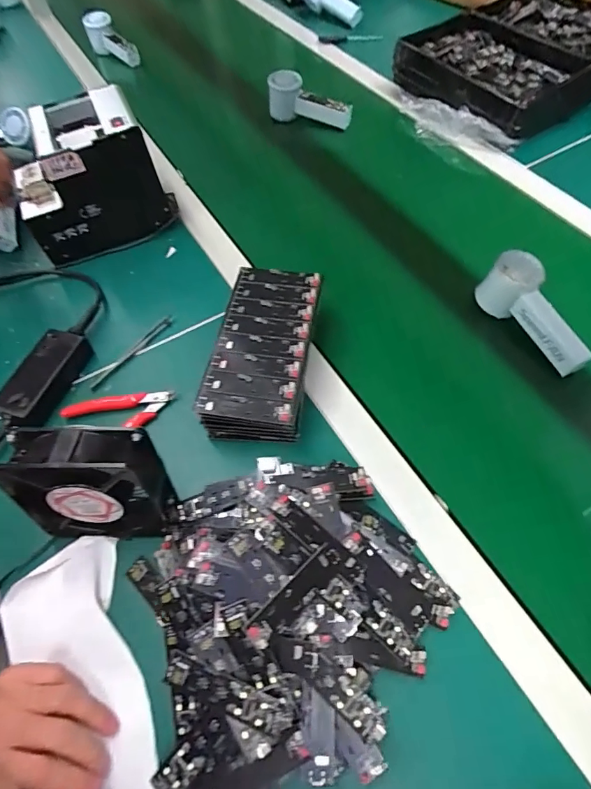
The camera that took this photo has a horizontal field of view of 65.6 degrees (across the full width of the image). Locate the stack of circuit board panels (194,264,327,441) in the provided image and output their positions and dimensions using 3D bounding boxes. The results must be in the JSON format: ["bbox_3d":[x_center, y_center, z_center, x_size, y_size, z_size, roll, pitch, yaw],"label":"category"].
[{"bbox_3d":[-0.035,-0.049,0.504,0.107,0.050,0.200,6,59,8],"label":"stack of circuit board panels"}]

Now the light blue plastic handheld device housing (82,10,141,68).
[{"bbox_3d":[-0.421,-0.806,1.038,0.073,0.078,0.182,-31,61,-14],"label":"light blue plastic handheld device housing"}]

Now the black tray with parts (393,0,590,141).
[{"bbox_3d":[0.401,-0.597,0.803,0.376,0.058,0.304,-37,62,-17],"label":"black tray with parts"}]

